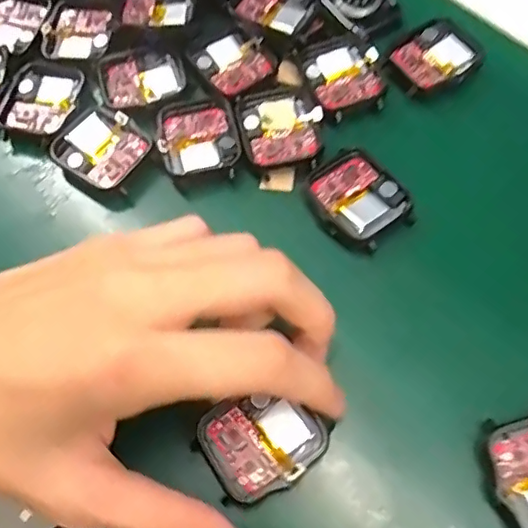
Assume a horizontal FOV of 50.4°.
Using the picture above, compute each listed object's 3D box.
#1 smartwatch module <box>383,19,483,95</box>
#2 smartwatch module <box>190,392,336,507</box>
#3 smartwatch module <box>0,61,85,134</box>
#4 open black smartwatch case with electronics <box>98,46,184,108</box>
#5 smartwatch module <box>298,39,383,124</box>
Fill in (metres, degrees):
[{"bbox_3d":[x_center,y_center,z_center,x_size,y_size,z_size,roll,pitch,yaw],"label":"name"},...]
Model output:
[{"bbox_3d":[0.085,-0.104,0.284,0.044,0.008,0.037,-29,67,-12],"label":"smartwatch module"},{"bbox_3d":[0.000,0.065,0.210,0.045,0.007,0.037,-30,68,-12],"label":"smartwatch module"},{"bbox_3d":[-0.111,-0.085,0.284,0.036,0.007,0.042,15,66,8],"label":"smartwatch module"},{"bbox_3d":[-0.062,-0.095,0.285,0.041,0.004,0.035,-18,66,-7],"label":"open black smartwatch case with electronics"},{"bbox_3d":[0.040,-0.094,0.280,0.036,0.007,0.045,-16,65,-6],"label":"smartwatch module"}]

